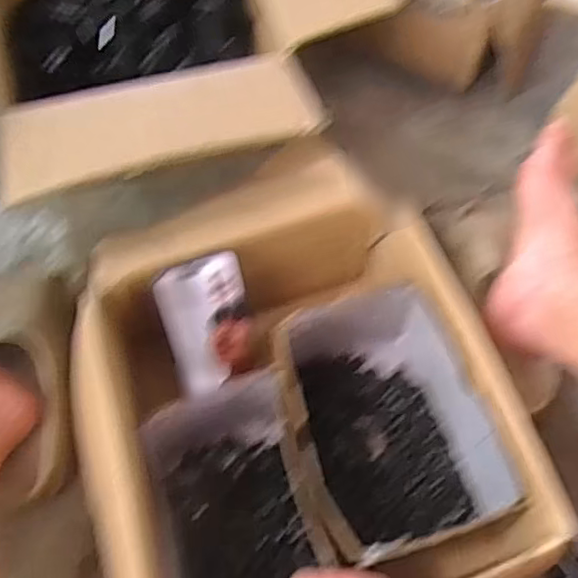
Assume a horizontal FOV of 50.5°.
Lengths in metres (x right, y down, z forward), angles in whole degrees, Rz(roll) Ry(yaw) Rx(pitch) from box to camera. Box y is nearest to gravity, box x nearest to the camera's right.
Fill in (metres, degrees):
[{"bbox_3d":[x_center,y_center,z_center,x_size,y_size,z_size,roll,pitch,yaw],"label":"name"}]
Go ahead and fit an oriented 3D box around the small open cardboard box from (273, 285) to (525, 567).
[{"bbox_3d":[0.079,0.118,0.536,0.151,0.090,0.209,-12,61,-8],"label":"small open cardboard box"}]

